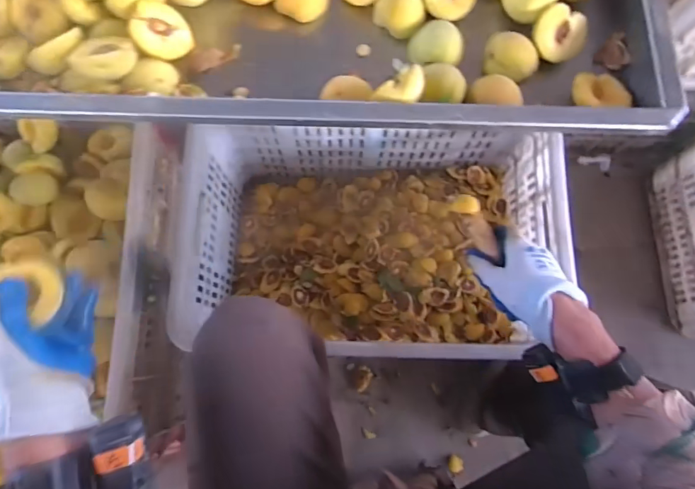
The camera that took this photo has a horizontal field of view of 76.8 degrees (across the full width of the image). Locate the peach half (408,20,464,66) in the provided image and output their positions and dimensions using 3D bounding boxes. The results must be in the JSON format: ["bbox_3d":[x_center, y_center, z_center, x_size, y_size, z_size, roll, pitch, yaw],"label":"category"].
[{"bbox_3d":[0.098,-0.220,0.486,0.057,0.029,0.045,16,77,3],"label":"peach half"}]

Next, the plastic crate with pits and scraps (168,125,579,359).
[{"bbox_3d":[0.037,-0.011,0.712,0.514,0.255,0.319,0,76,-1],"label":"plastic crate with pits and scraps"}]

